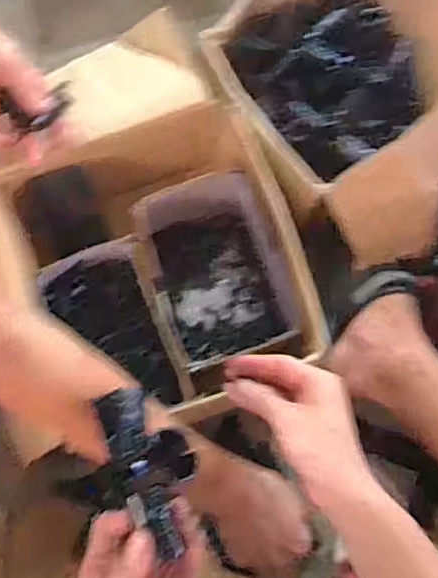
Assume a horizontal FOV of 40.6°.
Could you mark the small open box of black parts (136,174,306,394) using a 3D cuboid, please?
[{"bbox_3d":[-0.004,-0.010,0.710,0.146,0.107,0.219,-20,75,-5],"label":"small open box of black parts"}]

